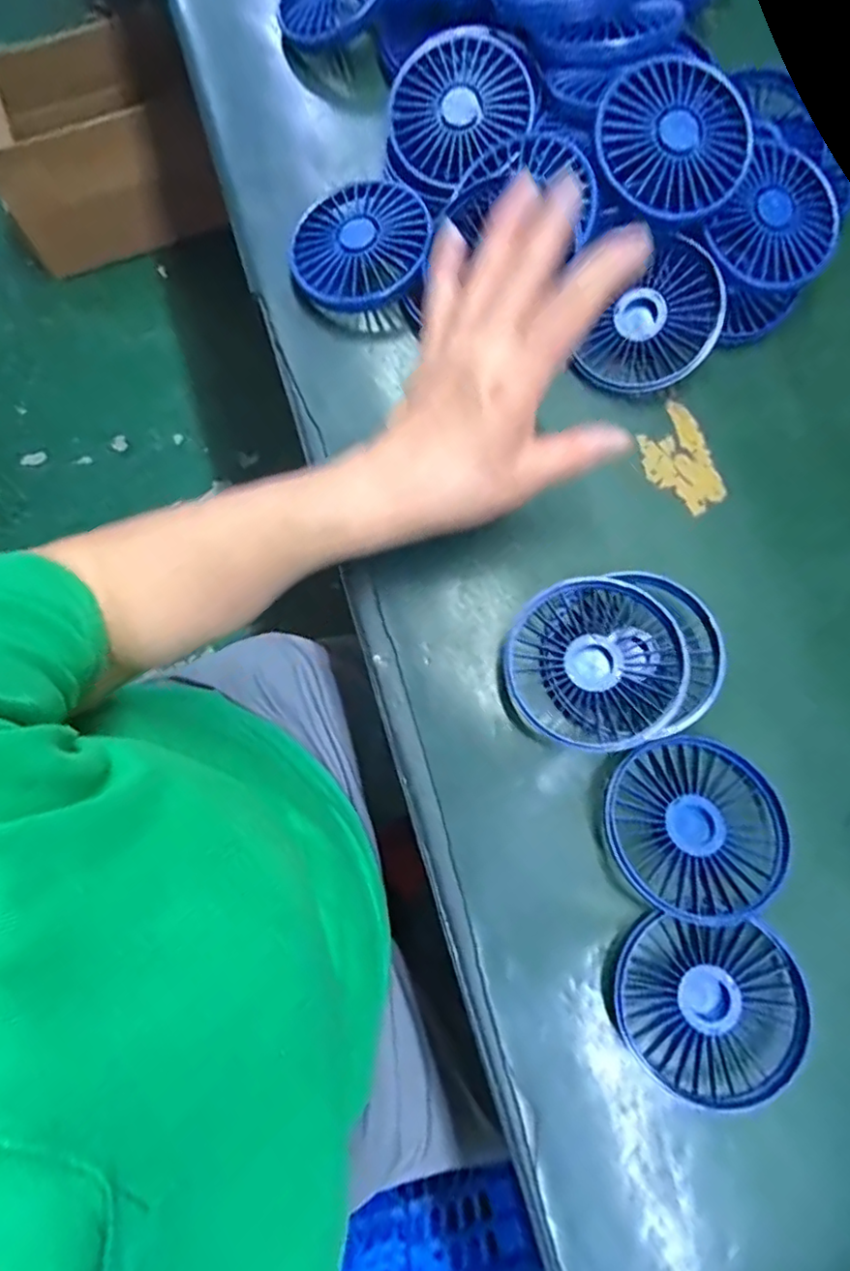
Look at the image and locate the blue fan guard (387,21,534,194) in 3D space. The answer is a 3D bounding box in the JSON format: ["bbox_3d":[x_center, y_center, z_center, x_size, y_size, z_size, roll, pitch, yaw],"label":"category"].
[{"bbox_3d":[0.019,-0.315,0.366,0.092,0.013,0.092,0,89,9],"label":"blue fan guard"}]

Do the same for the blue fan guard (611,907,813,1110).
[{"bbox_3d":[0.135,0.178,0.290,0.084,0.020,0.076,4,79,1],"label":"blue fan guard"}]

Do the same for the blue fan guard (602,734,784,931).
[{"bbox_3d":[0.136,0.095,0.304,0.080,0.023,0.084,0,79,0],"label":"blue fan guard"}]

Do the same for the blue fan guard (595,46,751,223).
[{"bbox_3d":[0.137,-0.274,0.339,0.084,0.015,0.084,-10,93,-2],"label":"blue fan guard"}]

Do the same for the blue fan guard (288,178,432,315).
[{"bbox_3d":[-0.039,-0.234,0.364,0.082,0.010,0.079,-1,83,9],"label":"blue fan guard"}]

